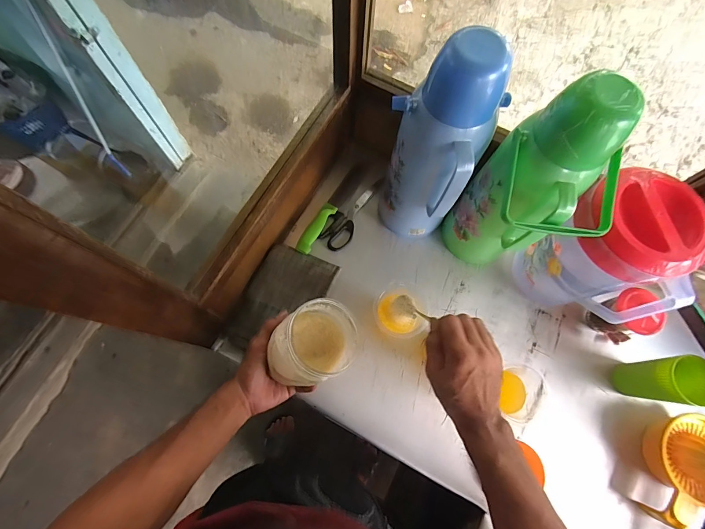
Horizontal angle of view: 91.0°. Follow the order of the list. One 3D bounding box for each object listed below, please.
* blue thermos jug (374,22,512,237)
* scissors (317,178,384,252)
[{"bbox_3d":[0.109,-0.153,0.542,0.141,0.382,0.106,32,73,8],"label":"blue thermos jug"},{"bbox_3d":[-0.002,-0.118,0.720,0.060,0.019,0.199,26,72,6],"label":"scissors"}]

